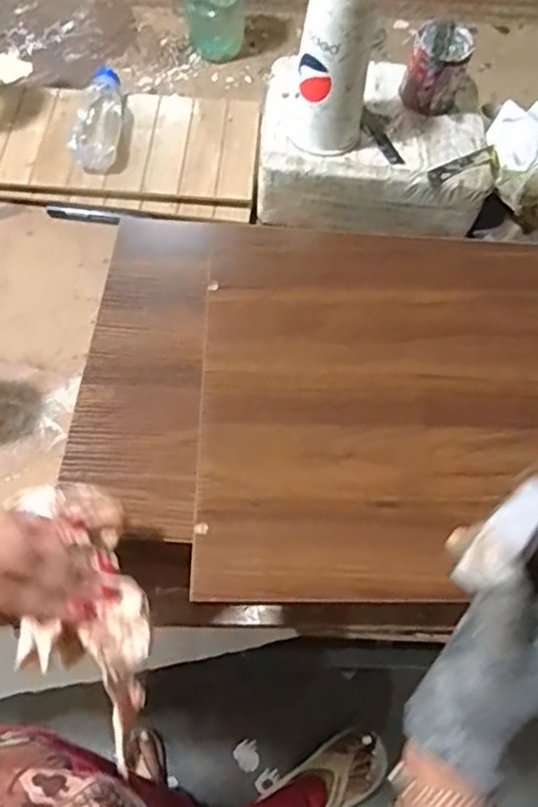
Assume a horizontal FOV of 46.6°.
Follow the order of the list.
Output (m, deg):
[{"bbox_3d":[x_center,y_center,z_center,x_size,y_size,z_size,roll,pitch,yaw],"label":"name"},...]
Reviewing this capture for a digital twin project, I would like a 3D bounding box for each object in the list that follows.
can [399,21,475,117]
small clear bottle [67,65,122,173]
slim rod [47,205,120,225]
[{"bbox_3d":[0.190,-0.377,0.710,0.067,0.082,0.060,15,58,7],"label":"can"},{"bbox_3d":[-0.216,-0.355,0.779,0.057,0.051,0.153,-4,63,1],"label":"small clear bottle"},{"bbox_3d":[-0.228,-0.230,0.765,0.090,0.012,0.011,8,64,7],"label":"slim rod"}]

